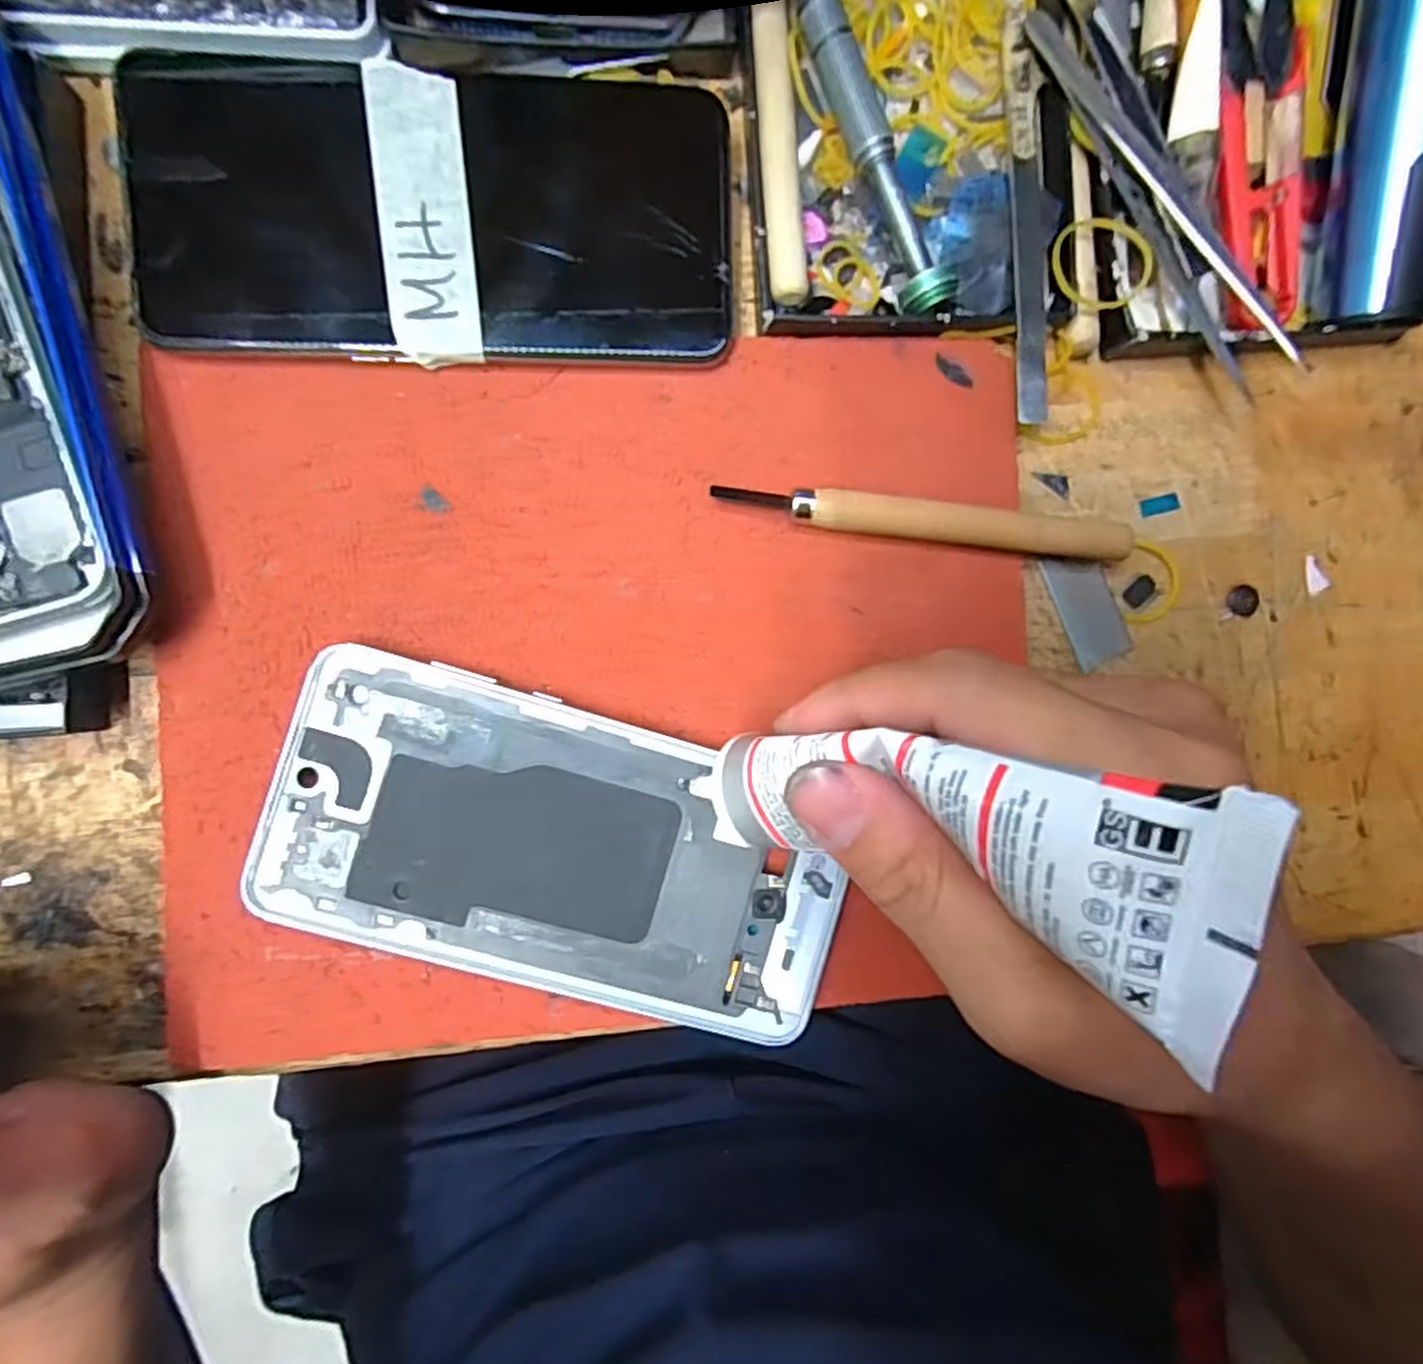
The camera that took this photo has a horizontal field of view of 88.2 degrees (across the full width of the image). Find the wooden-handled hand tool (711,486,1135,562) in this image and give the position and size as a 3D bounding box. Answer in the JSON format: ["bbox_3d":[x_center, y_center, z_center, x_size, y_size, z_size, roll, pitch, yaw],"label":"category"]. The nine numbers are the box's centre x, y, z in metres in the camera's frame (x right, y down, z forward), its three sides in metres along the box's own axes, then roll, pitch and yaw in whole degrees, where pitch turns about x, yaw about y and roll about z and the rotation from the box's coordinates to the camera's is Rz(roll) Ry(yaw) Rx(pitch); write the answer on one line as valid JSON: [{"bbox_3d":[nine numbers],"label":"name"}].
[{"bbox_3d":[0.065,-0.049,0.222,0.125,0.014,0.011,5,90,-6],"label":"wooden-handled hand tool"}]

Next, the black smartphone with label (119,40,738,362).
[{"bbox_3d":[-0.073,-0.127,0.202,0.155,0.010,0.073,-2,91,-6],"label":"black smartphone with label"}]

